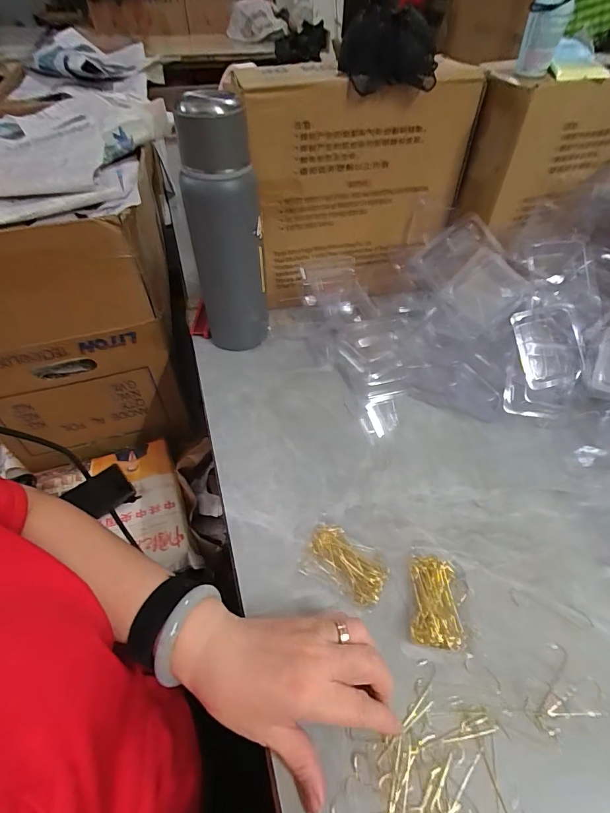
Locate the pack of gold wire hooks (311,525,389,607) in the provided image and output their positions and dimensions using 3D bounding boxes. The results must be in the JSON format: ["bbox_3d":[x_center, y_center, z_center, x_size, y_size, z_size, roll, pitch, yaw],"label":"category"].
[{"bbox_3d":[0.038,0.137,0.353,0.036,0.011,0.076,-35,59,-27],"label":"pack of gold wire hooks"}]

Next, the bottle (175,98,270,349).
[{"bbox_3d":[-0.091,-0.194,0.463,0.081,0.268,0.073,-14,51,-13],"label":"bottle"}]

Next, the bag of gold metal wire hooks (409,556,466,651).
[{"bbox_3d":[0.108,0.161,0.328,0.038,0.015,0.067,5,50,3],"label":"bag of gold metal wire hooks"}]

